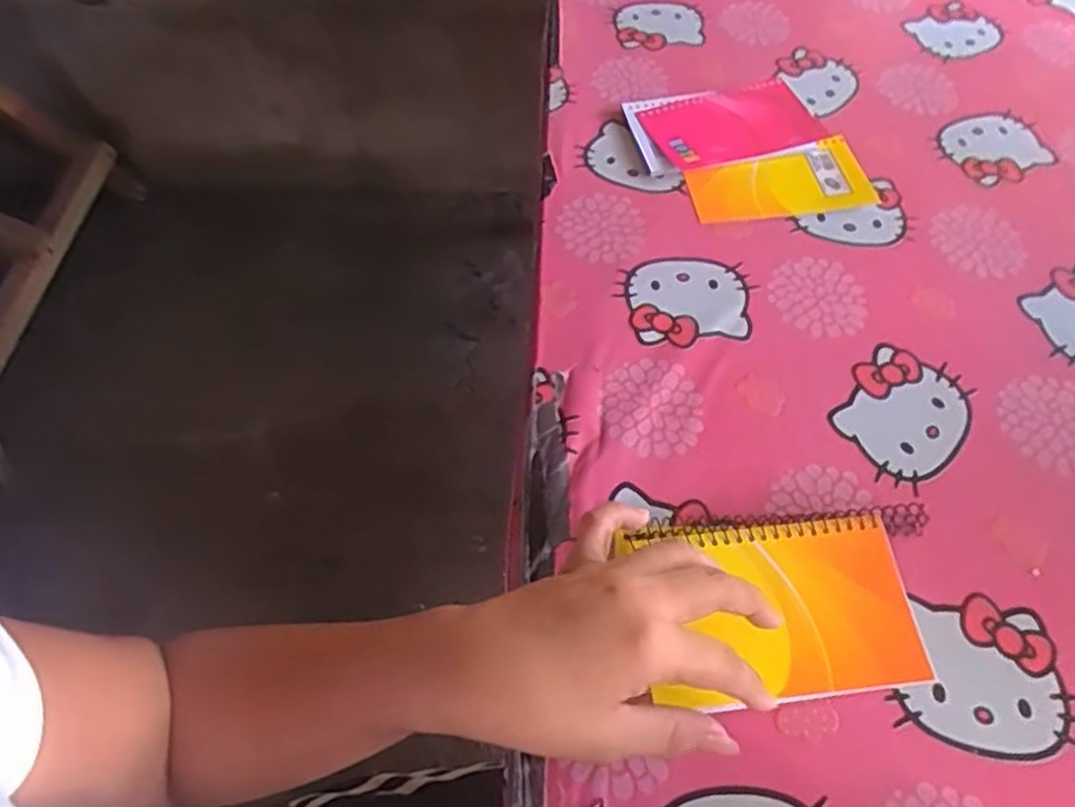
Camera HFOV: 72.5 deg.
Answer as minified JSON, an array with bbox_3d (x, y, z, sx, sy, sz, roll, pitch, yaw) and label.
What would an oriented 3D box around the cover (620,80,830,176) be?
[{"bbox_3d":[0.144,-0.213,0.561,0.143,0.008,0.084,-14,58,-10],"label":"cover"}]

